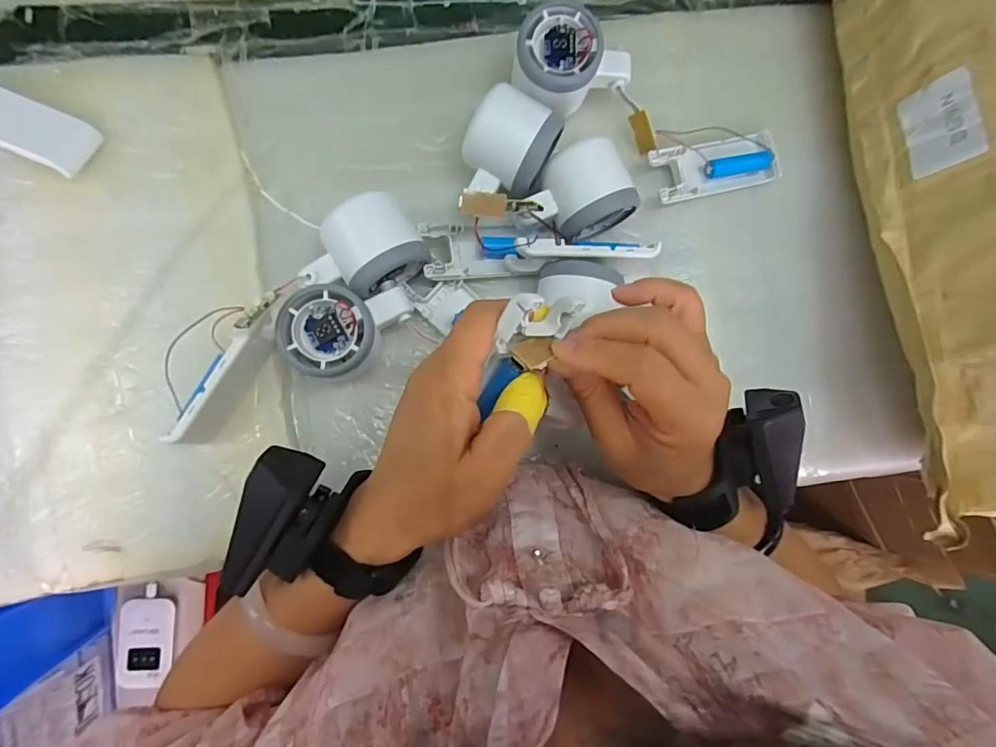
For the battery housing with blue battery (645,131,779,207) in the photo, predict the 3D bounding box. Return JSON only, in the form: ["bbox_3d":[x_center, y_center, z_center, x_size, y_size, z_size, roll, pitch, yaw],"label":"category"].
[{"bbox_3d":[0.166,-0.159,0.389,0.100,0.019,0.039,-15,87,-7],"label":"battery housing with blue battery"}]

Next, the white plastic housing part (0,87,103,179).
[{"bbox_3d":[-0.334,-0.171,0.337,0.124,0.016,0.040,23,83,-4],"label":"white plastic housing part"}]

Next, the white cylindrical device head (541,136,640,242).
[{"bbox_3d":[0.062,-0.129,0.361,0.055,0.045,0.053,-25,88,-8],"label":"white cylindrical device head"}]

